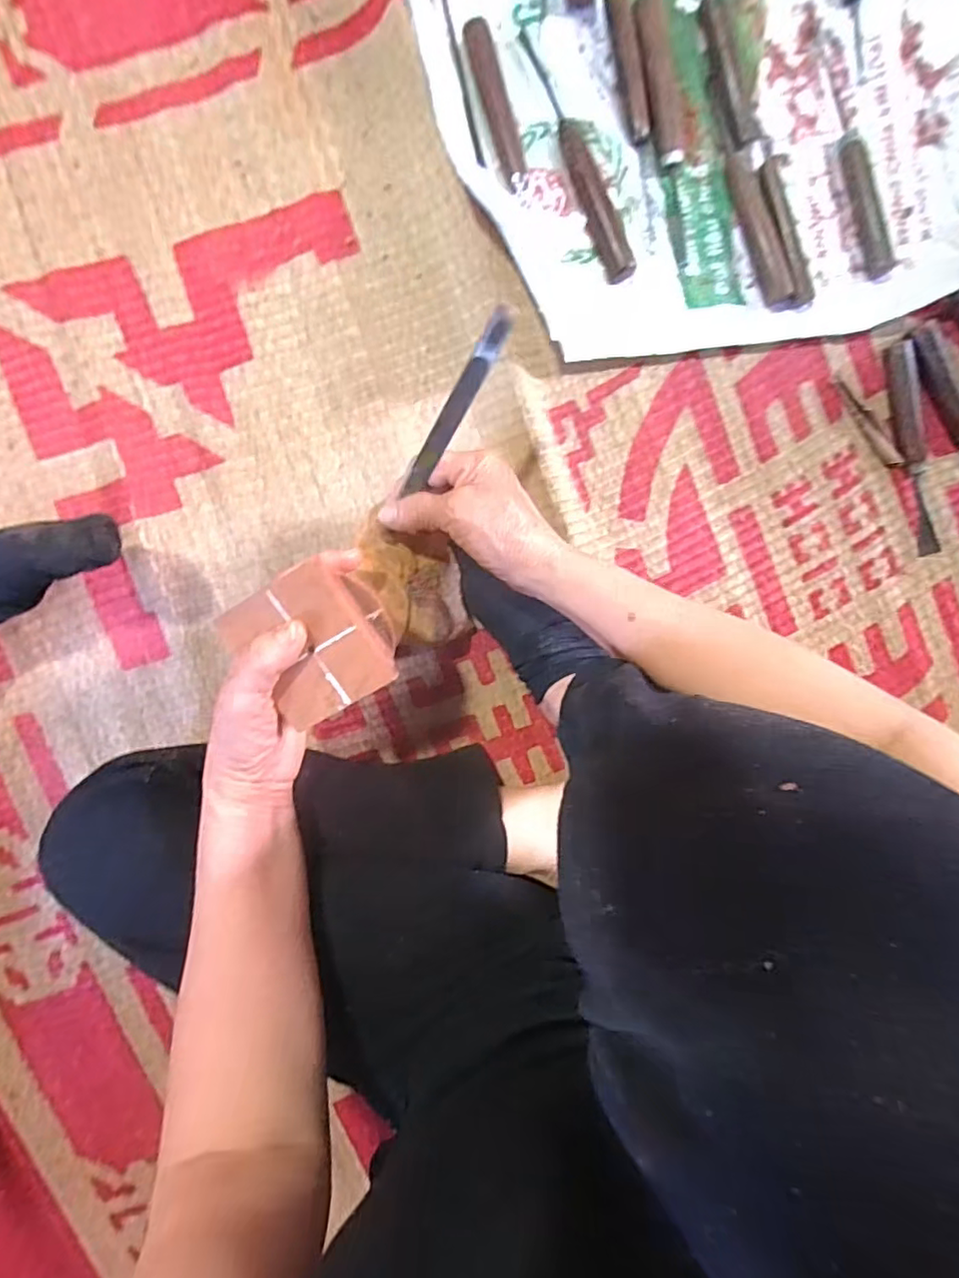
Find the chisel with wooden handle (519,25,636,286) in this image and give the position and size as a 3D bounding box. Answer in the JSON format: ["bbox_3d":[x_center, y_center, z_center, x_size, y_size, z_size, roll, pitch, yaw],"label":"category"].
[{"bbox_3d":[0.076,-0.363,0.460,0.022,0.016,0.183,-22,96,0],"label":"chisel with wooden handle"}]

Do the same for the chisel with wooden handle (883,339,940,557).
[{"bbox_3d":[0.354,-0.153,0.499,0.023,0.017,0.170,-15,96,-1],"label":"chisel with wooden handle"}]

